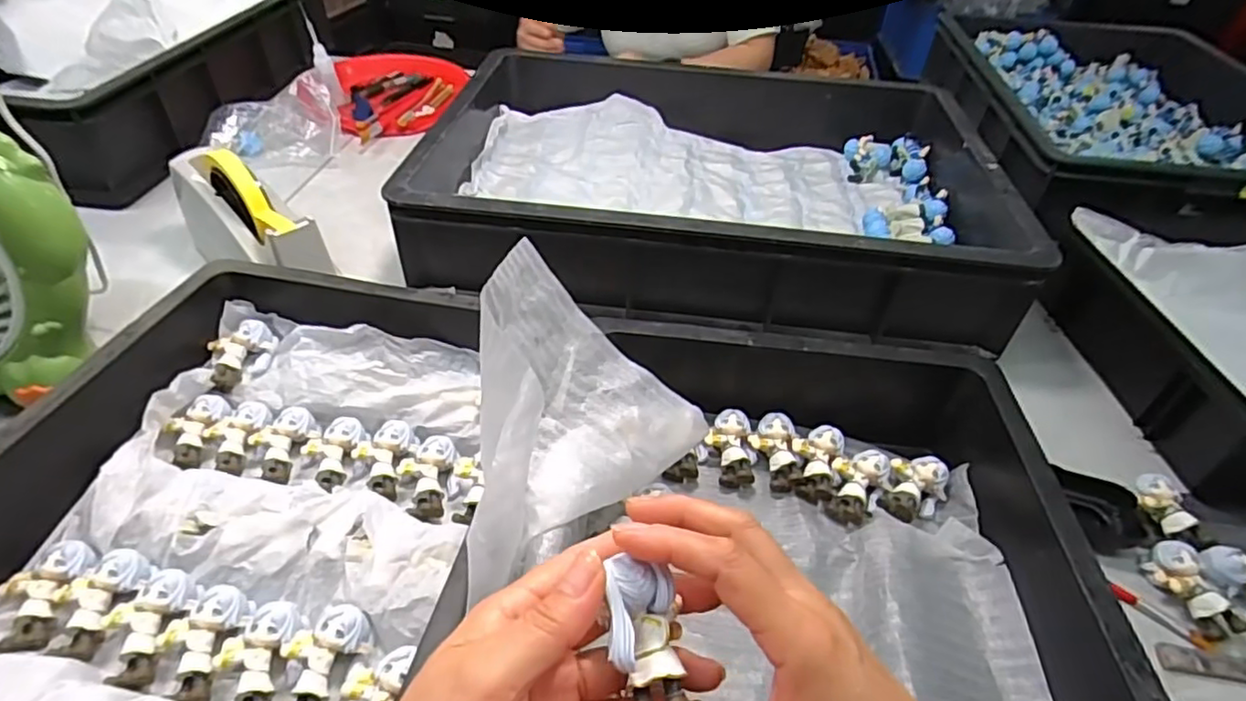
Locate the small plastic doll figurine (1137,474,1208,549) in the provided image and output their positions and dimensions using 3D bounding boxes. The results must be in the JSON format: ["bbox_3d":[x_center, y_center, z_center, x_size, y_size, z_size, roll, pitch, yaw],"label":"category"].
[{"bbox_3d":[0.399,0.116,0.465,0.022,0.019,0.060,-2,42,-6],"label":"small plastic doll figurine"}]

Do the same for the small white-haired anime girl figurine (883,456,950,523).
[{"bbox_3d":[0.216,0.102,0.472,0.040,0.021,0.063,30,48,27],"label":"small white-haired anime girl figurine"}]

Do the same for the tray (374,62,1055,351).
[{"bbox_3d":[0.101,-0.214,0.708,0.564,0.113,0.446,7,42,4],"label":"tray"}]

